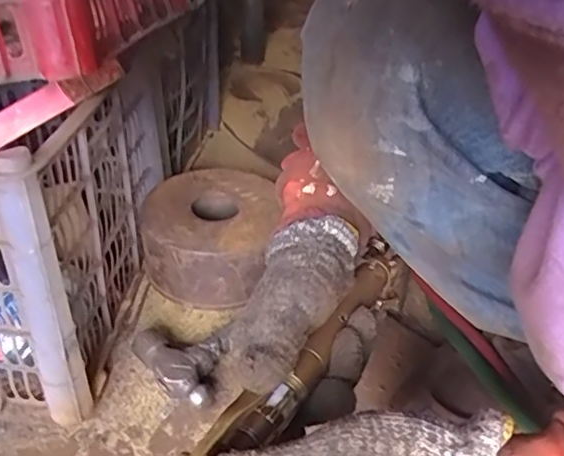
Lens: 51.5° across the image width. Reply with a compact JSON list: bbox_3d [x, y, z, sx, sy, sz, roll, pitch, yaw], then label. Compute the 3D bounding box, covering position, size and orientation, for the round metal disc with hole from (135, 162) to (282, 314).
[{"bbox_3d":[-0.079,0.009,0.680,0.162,0.085,0.160,3,34,-2],"label":"round metal disc with hole"}]

